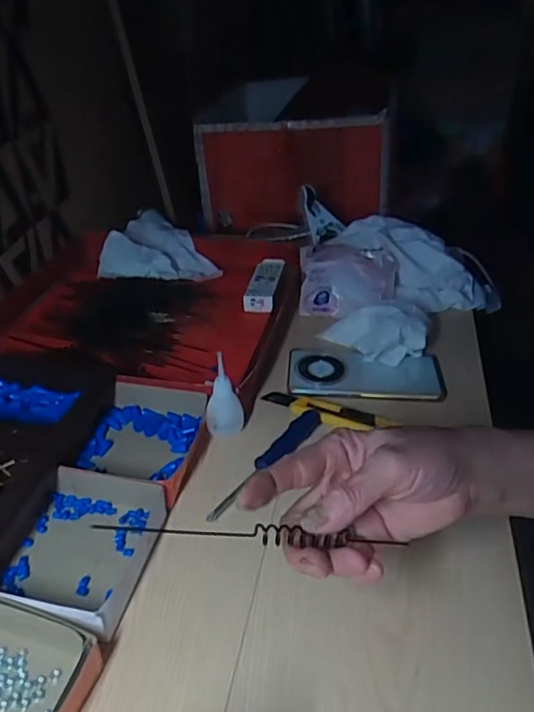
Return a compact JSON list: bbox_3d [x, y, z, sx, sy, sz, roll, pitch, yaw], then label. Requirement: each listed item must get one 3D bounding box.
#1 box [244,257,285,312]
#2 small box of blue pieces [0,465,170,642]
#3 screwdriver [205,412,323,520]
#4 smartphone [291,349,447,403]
[{"bbox_3d":[-0.004,-0.100,0.780,0.041,0.027,0.129,6,37,7],"label":"box"},{"bbox_3d":[-0.150,0.147,0.434,0.114,0.039,0.129,7,37,10],"label":"small box of blue pieces"},{"bbox_3d":[0.002,0.096,0.504,0.019,0.020,0.158,25,46,30],"label":"screwdriver"},{"bbox_3d":[0.112,0.015,0.625,0.171,0.012,0.083,3,37,4],"label":"smartphone"}]

